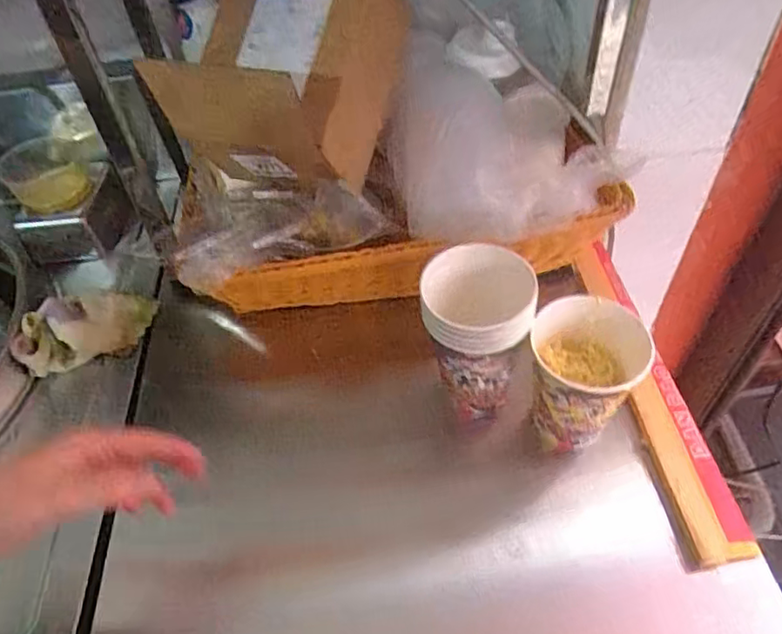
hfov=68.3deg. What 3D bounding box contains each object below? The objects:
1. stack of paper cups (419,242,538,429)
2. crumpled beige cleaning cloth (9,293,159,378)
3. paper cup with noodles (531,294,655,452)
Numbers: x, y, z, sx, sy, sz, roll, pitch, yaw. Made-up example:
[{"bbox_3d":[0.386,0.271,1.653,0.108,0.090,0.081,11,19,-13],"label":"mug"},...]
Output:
[{"bbox_3d":[0.070,0.019,0.489,0.081,0.142,0.081,3,51,8],"label":"stack of paper cups"},{"bbox_3d":[-0.319,0.008,0.602,0.134,0.038,0.070,-22,52,-12],"label":"crumpled beige cleaning cloth"},{"bbox_3d":[0.155,0.050,0.470,0.081,0.106,0.081,-3,51,4],"label":"paper cup with noodles"}]

